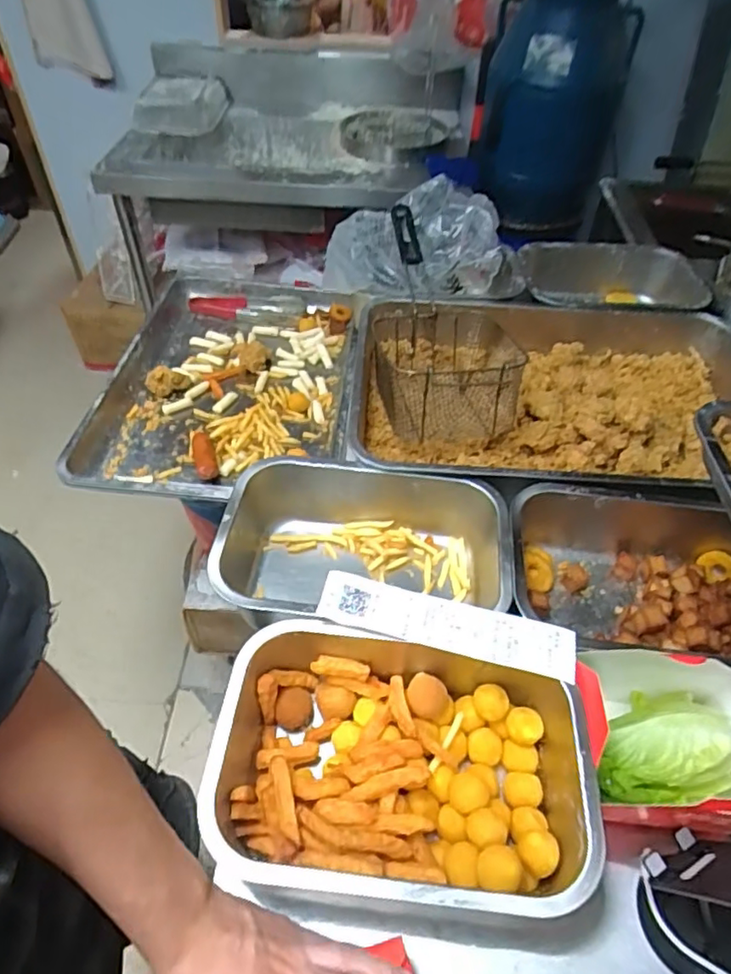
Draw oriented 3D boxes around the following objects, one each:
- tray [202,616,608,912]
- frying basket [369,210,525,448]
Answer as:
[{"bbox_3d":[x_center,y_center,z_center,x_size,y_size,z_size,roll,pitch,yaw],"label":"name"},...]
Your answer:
[{"bbox_3d":[0.028,0.245,0.518,0.308,0.088,0.201,5,48,3],"label":"tray"},{"bbox_3d":[0.120,-0.225,0.889,0.213,0.207,0.338,3,48,0],"label":"frying basket"}]

